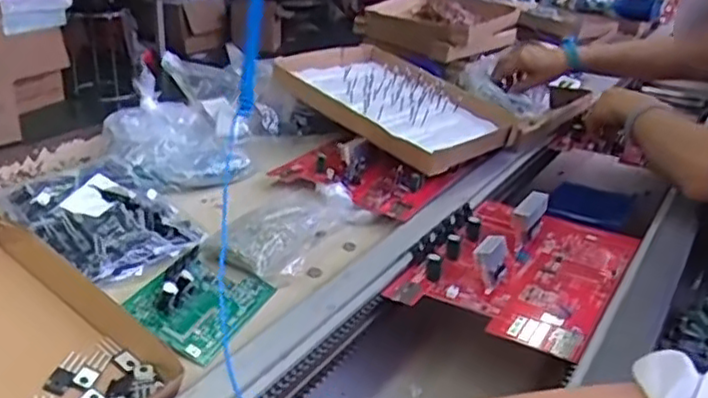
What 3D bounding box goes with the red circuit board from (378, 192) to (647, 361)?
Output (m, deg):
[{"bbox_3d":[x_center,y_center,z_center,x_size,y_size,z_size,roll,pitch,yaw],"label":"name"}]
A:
[{"bbox_3d":[0.184,0.055,0.754,0.198,0.042,0.278,14,27,29],"label":"red circuit board"}]

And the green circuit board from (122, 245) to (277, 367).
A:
[{"bbox_3d":[-0.140,0.090,0.654,0.091,0.033,0.129,33,33,8],"label":"green circuit board"}]

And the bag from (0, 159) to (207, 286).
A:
[{"bbox_3d":[-0.271,0.018,0.748,0.178,0.058,0.146,18,29,36],"label":"bag"}]

